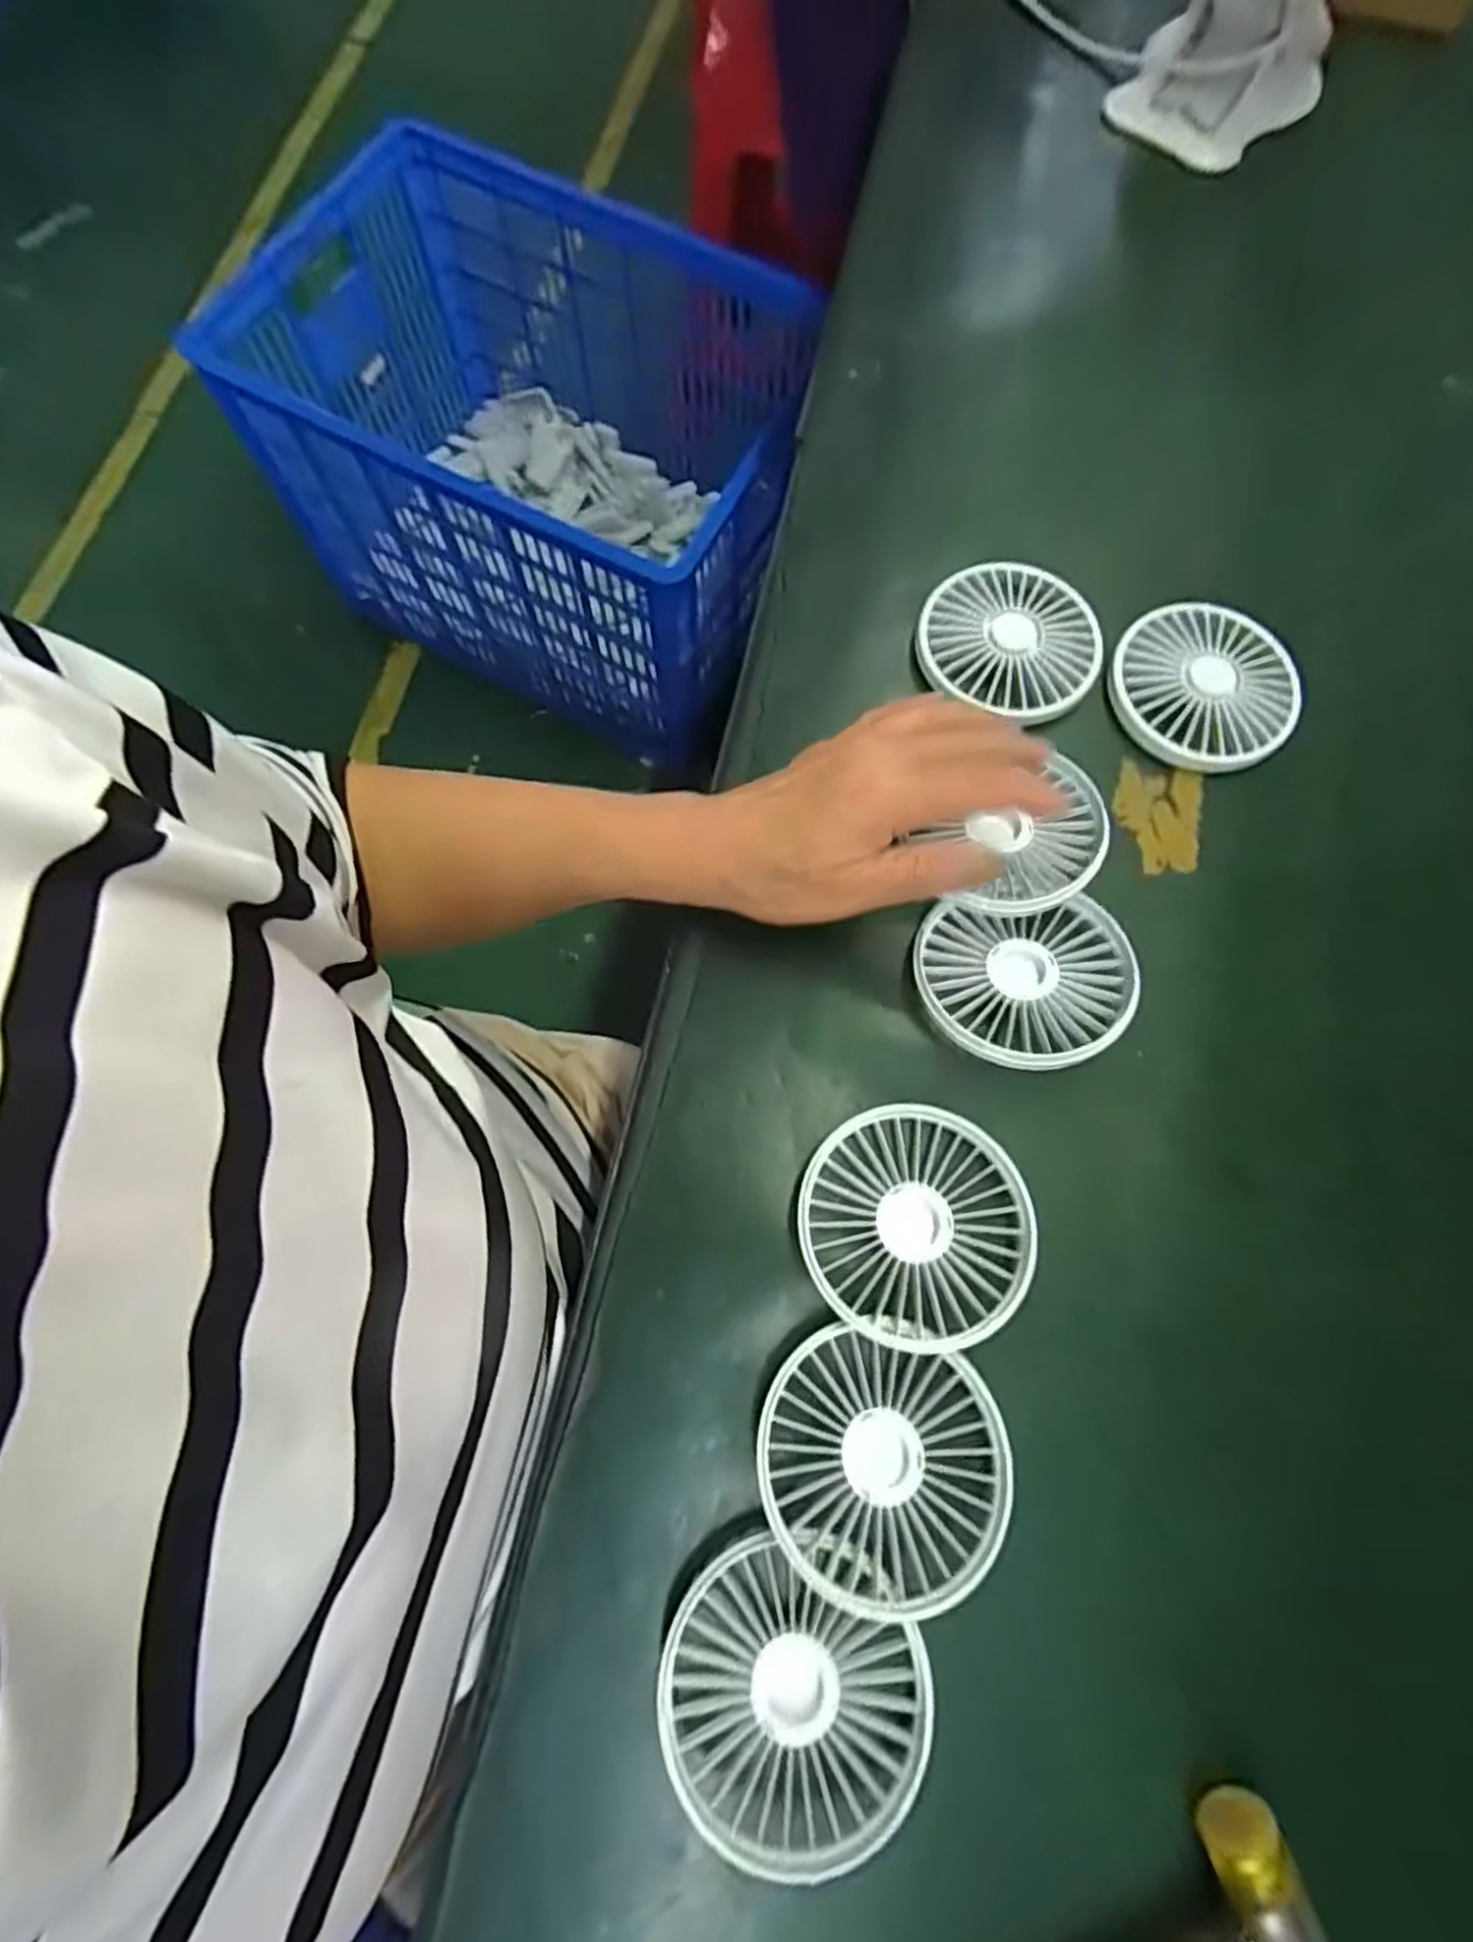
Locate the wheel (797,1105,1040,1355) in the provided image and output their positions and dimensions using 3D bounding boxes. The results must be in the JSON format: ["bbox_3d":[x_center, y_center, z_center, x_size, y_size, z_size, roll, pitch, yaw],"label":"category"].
[{"bbox_3d":[0.070,0.098,0.299,0.087,0.025,0.085,0,75,-1],"label":"wheel"}]

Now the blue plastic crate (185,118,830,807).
[{"bbox_3d":[-0.264,-0.726,1.090,0.662,0.374,0.471,23,75,5],"label":"blue plastic crate"}]

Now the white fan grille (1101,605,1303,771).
[{"bbox_3d":[0.228,-0.139,0.374,0.087,0.014,0.087,0,75,-1],"label":"white fan grille"}]

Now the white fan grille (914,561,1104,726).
[{"bbox_3d":[0.136,-0.165,0.378,0.086,0.012,0.084,0,75,-1],"label":"white fan grille"}]

